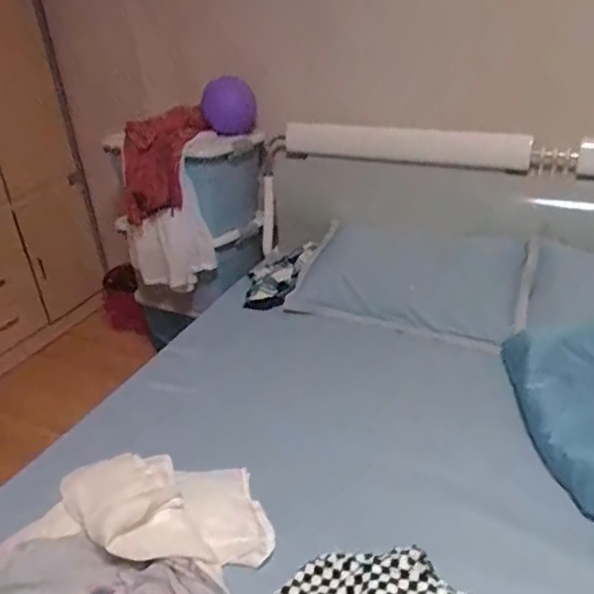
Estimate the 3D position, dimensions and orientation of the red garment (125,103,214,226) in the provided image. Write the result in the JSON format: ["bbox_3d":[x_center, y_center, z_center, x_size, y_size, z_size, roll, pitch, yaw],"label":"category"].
[{"bbox_3d":[-0.408,-0.395,1.806,0.297,0.355,0.269,-11,30,-12],"label":"red garment"}]

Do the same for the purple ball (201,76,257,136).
[{"bbox_3d":[-0.204,-0.574,1.744,0.150,0.181,0.183,-5,30,-1],"label":"purple ball"}]

